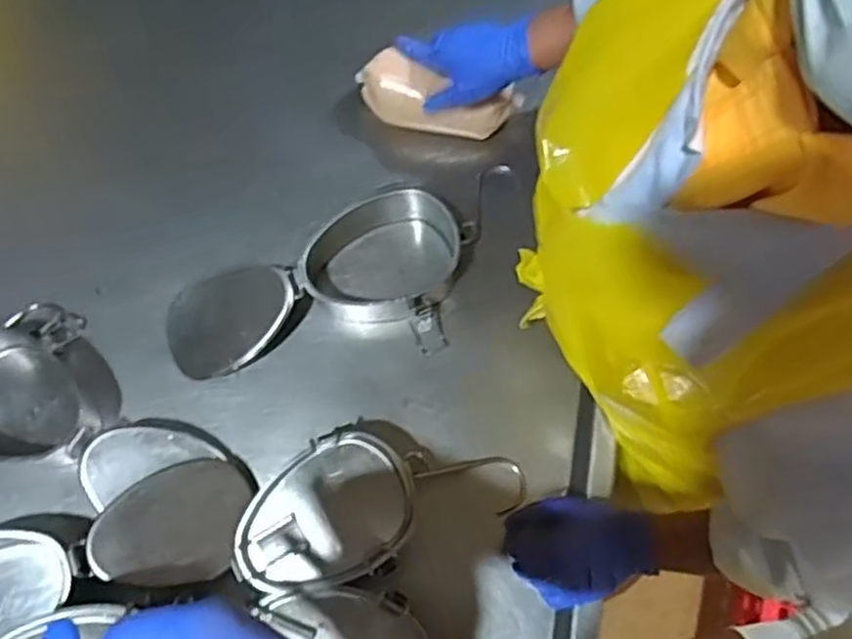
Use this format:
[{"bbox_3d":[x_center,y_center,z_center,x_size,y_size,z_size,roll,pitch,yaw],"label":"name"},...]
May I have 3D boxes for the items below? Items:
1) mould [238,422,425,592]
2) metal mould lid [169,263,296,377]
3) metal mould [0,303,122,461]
[{"bbox_3d":[-0.079,0.180,0.691,0.187,0.069,0.124,-42,74,-14],"label":"mould"},{"bbox_3d":[-0.202,0.001,0.777,0.152,0.009,0.101,-15,81,16],"label":"metal mould lid"},{"bbox_3d":[-0.425,0.068,0.758,0.192,0.073,0.174,-9,69,-3],"label":"metal mould"}]

